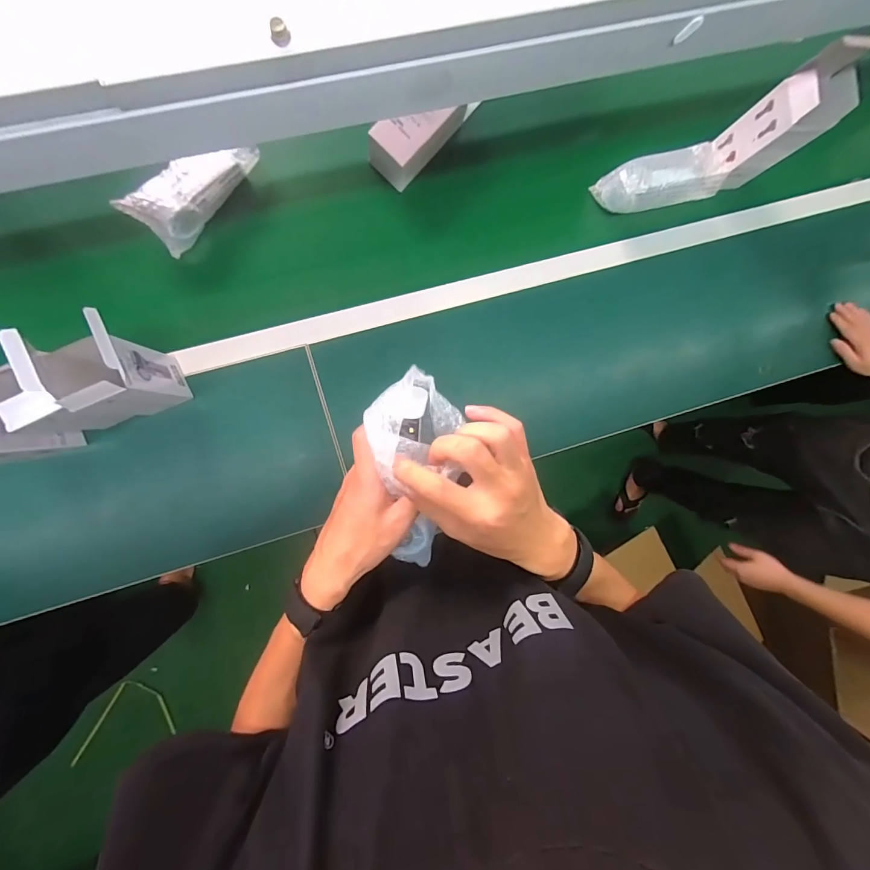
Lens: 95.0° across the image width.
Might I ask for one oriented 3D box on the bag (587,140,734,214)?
[{"bbox_3d":[0.395,-0.442,0.698,0.208,0.060,0.087,-19,93,-8],"label":"bag"}]

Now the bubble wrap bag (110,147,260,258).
[{"bbox_3d":[-0.361,-0.378,0.613,0.204,0.069,0.068,-44,96,-6],"label":"bubble wrap bag"}]

